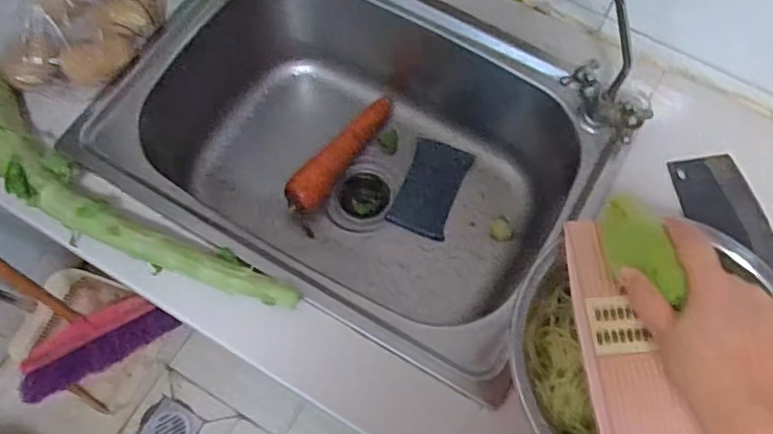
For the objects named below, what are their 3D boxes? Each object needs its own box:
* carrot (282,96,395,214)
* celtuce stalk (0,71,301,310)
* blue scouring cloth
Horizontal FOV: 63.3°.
[{"bbox_3d":[-0.066,-0.097,0.911,0.046,0.040,0.222,32,70,11],"label":"carrot"},{"bbox_3d":[-0.310,-0.023,0.665,0.476,0.045,0.095,35,71,12],"label":"celtuce stalk"},{"bbox_3d":[0.065,-0.043,0.912,0.083,0.012,0.146,21,69,7],"label":"blue scouring cloth"}]

